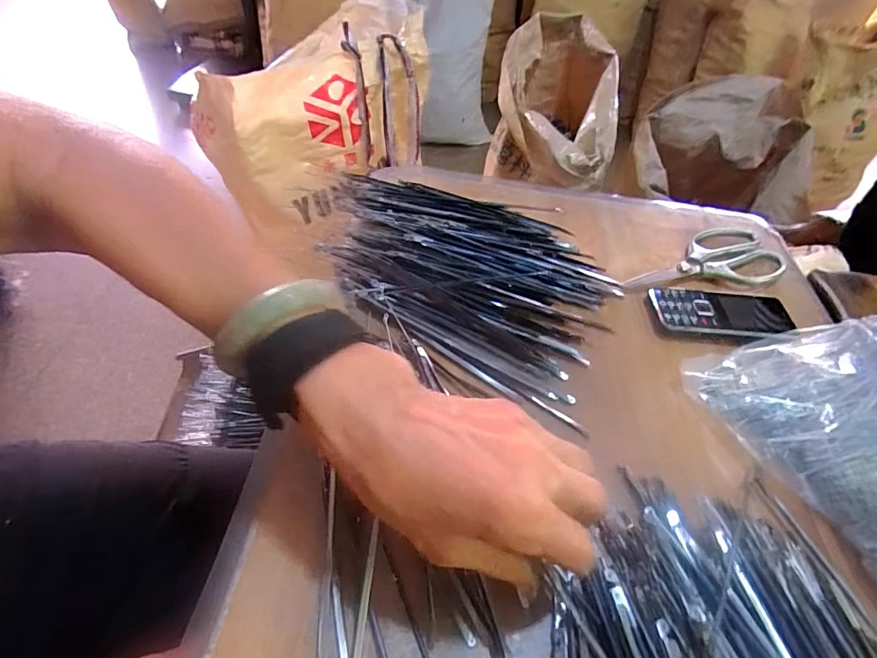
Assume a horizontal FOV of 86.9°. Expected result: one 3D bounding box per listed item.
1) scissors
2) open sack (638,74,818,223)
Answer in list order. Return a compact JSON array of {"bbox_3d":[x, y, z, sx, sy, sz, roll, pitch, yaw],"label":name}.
[{"bbox_3d":[0.265,-0.071,0.478,0.182,0.020,0.078,-5,50,-11],"label":"scissors"},{"bbox_3d":[0.476,-0.291,0.786,0.315,0.169,0.225,7,49,-1],"label":"open sack"}]

